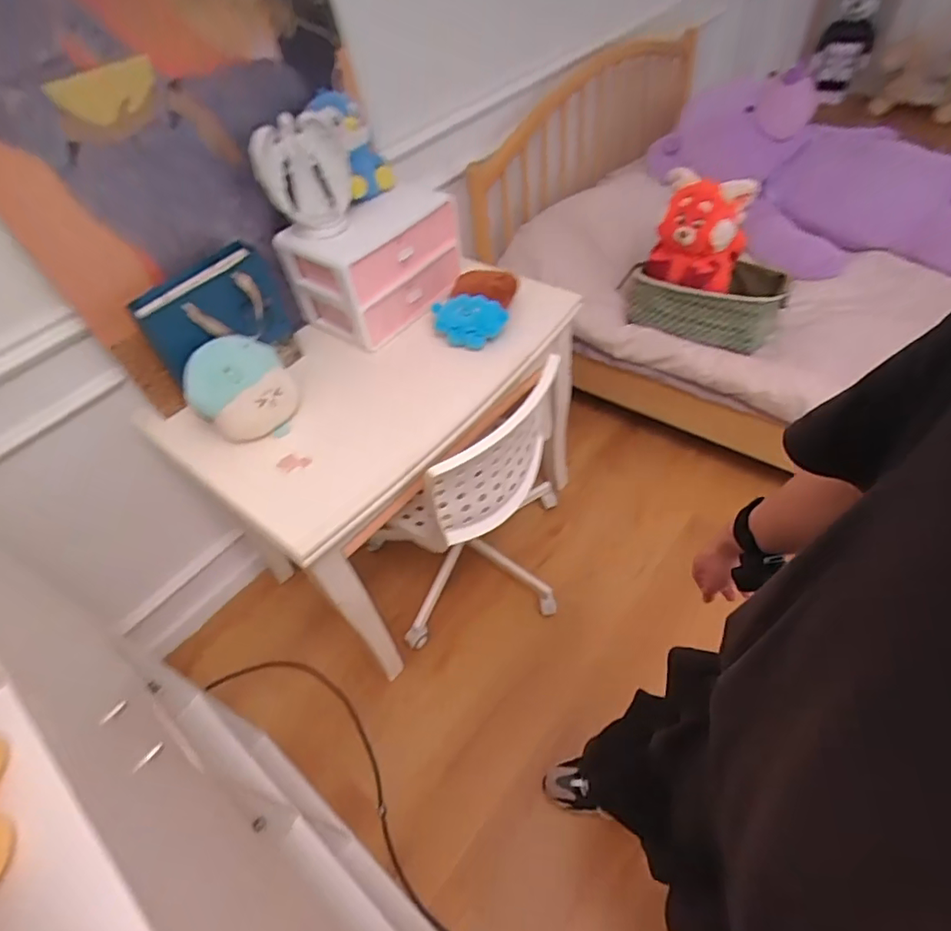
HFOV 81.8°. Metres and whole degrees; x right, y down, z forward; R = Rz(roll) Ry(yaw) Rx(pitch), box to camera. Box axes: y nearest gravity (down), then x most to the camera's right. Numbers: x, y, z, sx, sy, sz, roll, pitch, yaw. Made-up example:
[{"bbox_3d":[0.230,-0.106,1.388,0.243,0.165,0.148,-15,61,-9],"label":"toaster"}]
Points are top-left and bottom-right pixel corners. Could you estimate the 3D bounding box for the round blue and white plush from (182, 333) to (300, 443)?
[{"bbox_3d":[-0.468,-0.168,1.101,0.198,0.148,0.160,-38,56,-25],"label":"round blue and white plush"}]

